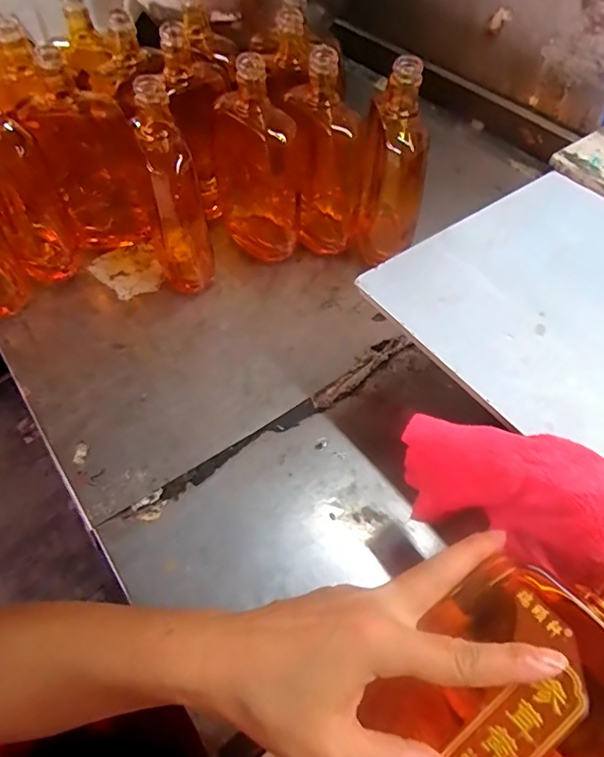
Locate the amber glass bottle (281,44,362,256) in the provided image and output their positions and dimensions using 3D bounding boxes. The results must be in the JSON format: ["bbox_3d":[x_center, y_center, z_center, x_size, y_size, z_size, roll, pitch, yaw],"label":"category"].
[{"bbox_3d":[0.022,-0.218,0.508,0.064,0.193,0.070,-9,55,-8],"label":"amber glass bottle"}]

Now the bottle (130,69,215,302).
[{"bbox_3d":[-0.120,-0.167,0.468,0.047,0.195,0.051,-34,62,-23],"label":"bottle"}]

